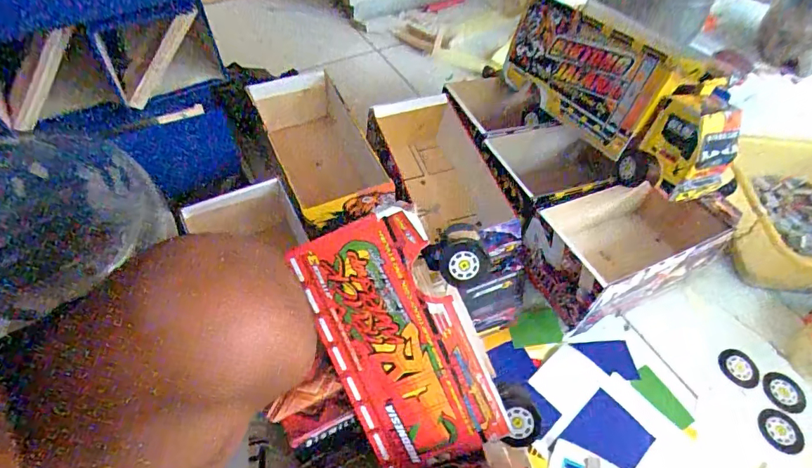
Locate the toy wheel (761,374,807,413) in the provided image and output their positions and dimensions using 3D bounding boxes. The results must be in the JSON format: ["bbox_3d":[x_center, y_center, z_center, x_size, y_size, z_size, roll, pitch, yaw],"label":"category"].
[{"bbox_3d":[0.541,0.226,0.656,0.052,0.008,0.054,1,53,-2],"label":"toy wheel"}]

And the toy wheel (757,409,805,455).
[{"bbox_3d":[0.510,0.268,0.625,0.053,0.005,0.055,1,53,-2],"label":"toy wheel"}]

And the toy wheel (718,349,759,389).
[{"bbox_3d":[0.489,0.195,0.673,0.050,0.013,0.056,-35,62,-25],"label":"toy wheel"}]

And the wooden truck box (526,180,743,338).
[{"bbox_3d":[0.297,0.018,0.640,0.284,0.120,0.137,-20,56,-17],"label":"wooden truck box"}]

